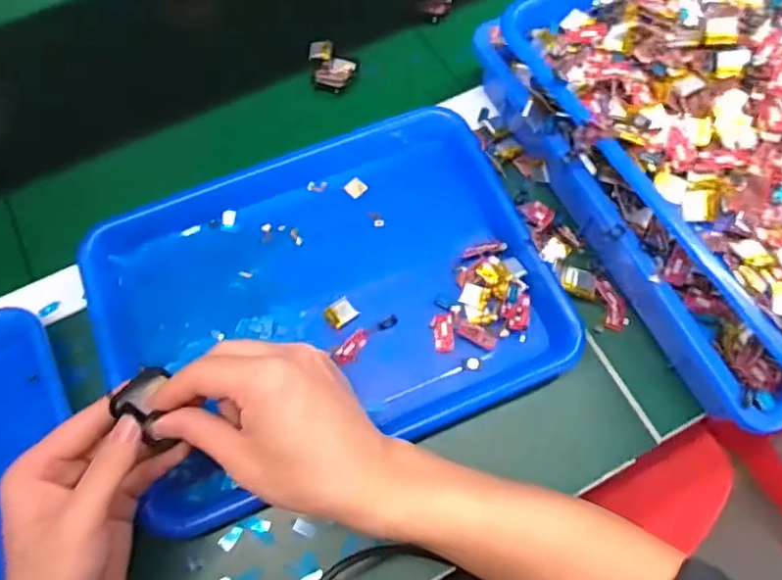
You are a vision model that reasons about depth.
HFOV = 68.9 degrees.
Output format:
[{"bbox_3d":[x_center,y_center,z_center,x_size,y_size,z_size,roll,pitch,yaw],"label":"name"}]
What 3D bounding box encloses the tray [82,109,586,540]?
[{"bbox_3d":[-0.050,0.001,0.444,0.338,0.039,0.258,-23,70,-6],"label":"tray"}]

